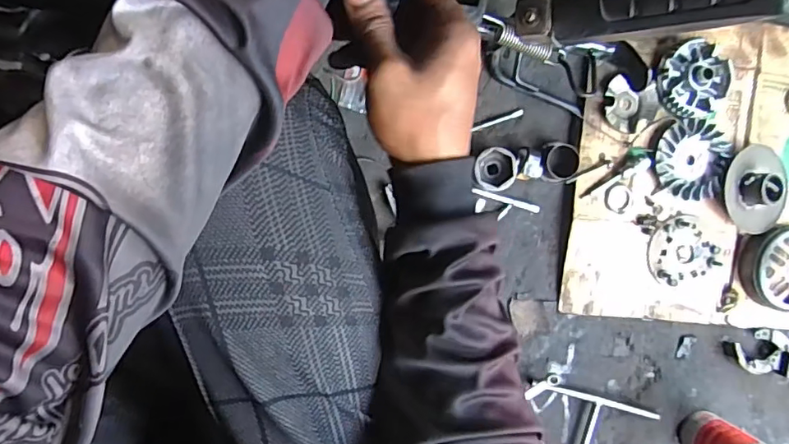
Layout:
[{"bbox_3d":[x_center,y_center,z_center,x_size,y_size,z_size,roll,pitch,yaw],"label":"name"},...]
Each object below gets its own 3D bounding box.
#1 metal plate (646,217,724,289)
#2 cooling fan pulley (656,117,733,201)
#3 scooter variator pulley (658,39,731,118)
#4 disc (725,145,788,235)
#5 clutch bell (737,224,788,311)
[{"bbox_3d":[0.393,0.040,0.723,0.093,0.008,0.097,-1,95,-8],"label":"metal plate"},{"bbox_3d":[0.401,-0.086,0.712,0.096,0.016,0.104,-1,95,-8],"label":"cooling fan pulley"},{"bbox_3d":[0.401,-0.189,0.706,0.099,0.020,0.094,-1,95,-8],"label":"scooter variator pulley"},{"bbox_3d":[0.498,-0.043,0.726,0.100,0.033,0.115,-14,97,-7],"label":"disc"},{"bbox_3d":[0.542,0.062,0.734,0.113,0.035,0.110,-14,97,-7],"label":"clutch bell"}]

